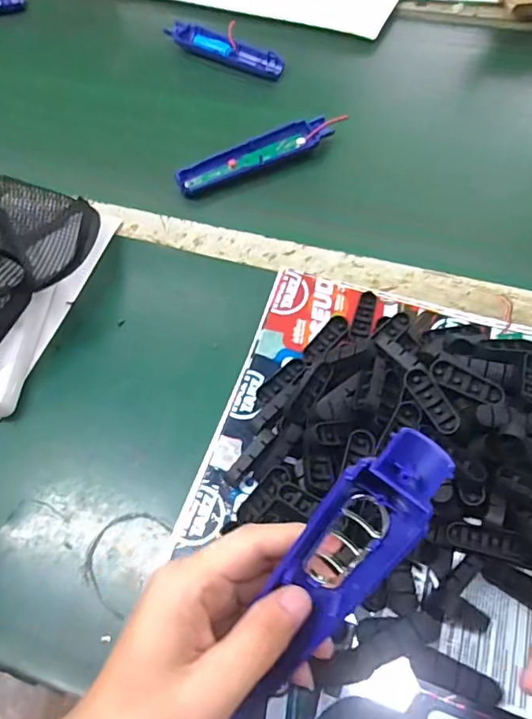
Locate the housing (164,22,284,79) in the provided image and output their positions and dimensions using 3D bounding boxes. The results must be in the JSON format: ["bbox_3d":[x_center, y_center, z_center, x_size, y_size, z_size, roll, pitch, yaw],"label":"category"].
[{"bbox_3d":[-0.054,-0.389,0.624,0.163,0.018,0.036,29,67,18],"label":"housing"}]

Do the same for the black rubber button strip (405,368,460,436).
[{"bbox_3d":[0.108,0.027,0.324,0.015,0.005,0.049,-20,62,-7],"label":"black rubber button strip"}]

